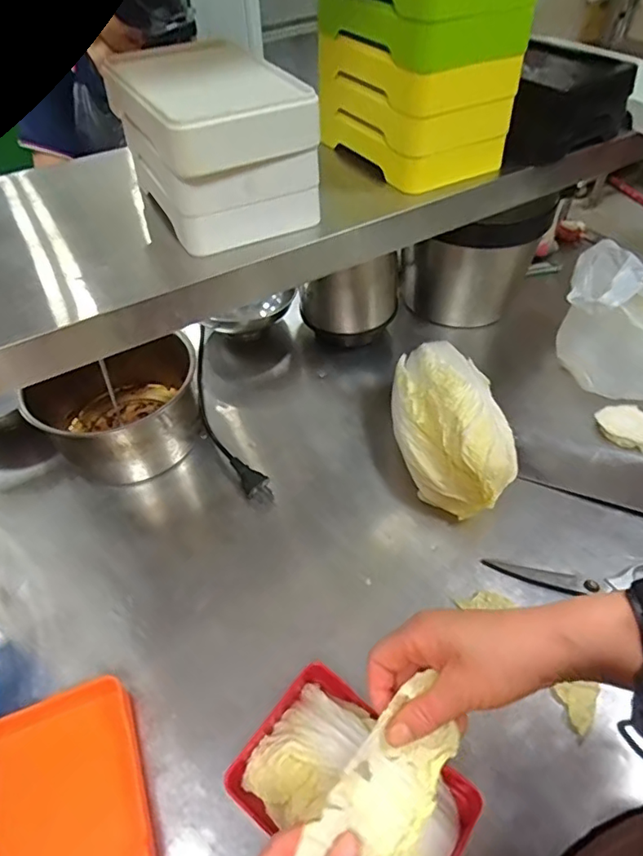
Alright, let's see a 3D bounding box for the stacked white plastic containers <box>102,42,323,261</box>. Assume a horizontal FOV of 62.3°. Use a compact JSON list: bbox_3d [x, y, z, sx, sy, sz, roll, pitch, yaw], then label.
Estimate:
[{"bbox_3d":[-0.089,-0.237,0.442,0.115,0.096,0.163,-23,52,-18],"label":"stacked white plastic containers"}]

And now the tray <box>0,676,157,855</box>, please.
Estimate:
[{"bbox_3d":[-0.197,0.295,0.407,0.116,0.032,0.162,-18,53,-13],"label":"tray"}]

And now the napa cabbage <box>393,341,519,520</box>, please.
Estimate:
[{"bbox_3d":[0.149,-0.004,0.619,0.110,0.091,0.204,-6,49,-4],"label":"napa cabbage"}]

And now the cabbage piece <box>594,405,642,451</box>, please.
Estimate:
[{"bbox_3d":[0.391,-0.003,0.674,0.055,0.017,0.076,-37,59,-26],"label":"cabbage piece"}]

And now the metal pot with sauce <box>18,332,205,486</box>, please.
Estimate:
[{"bbox_3d":[-0.244,-0.030,0.656,0.172,0.120,0.181,-1,49,1],"label":"metal pot with sauce"}]

